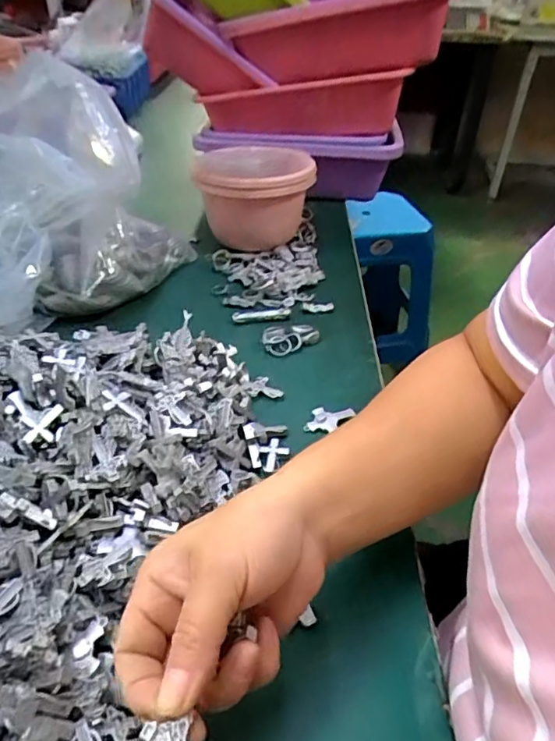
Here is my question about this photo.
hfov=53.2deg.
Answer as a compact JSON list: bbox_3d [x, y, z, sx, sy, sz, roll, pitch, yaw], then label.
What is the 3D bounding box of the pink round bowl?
[{"bbox_3d":[-0.024,-0.201,0.655,0.127,0.093,0.117,1,38,-1],"label":"pink round bowl"}]

